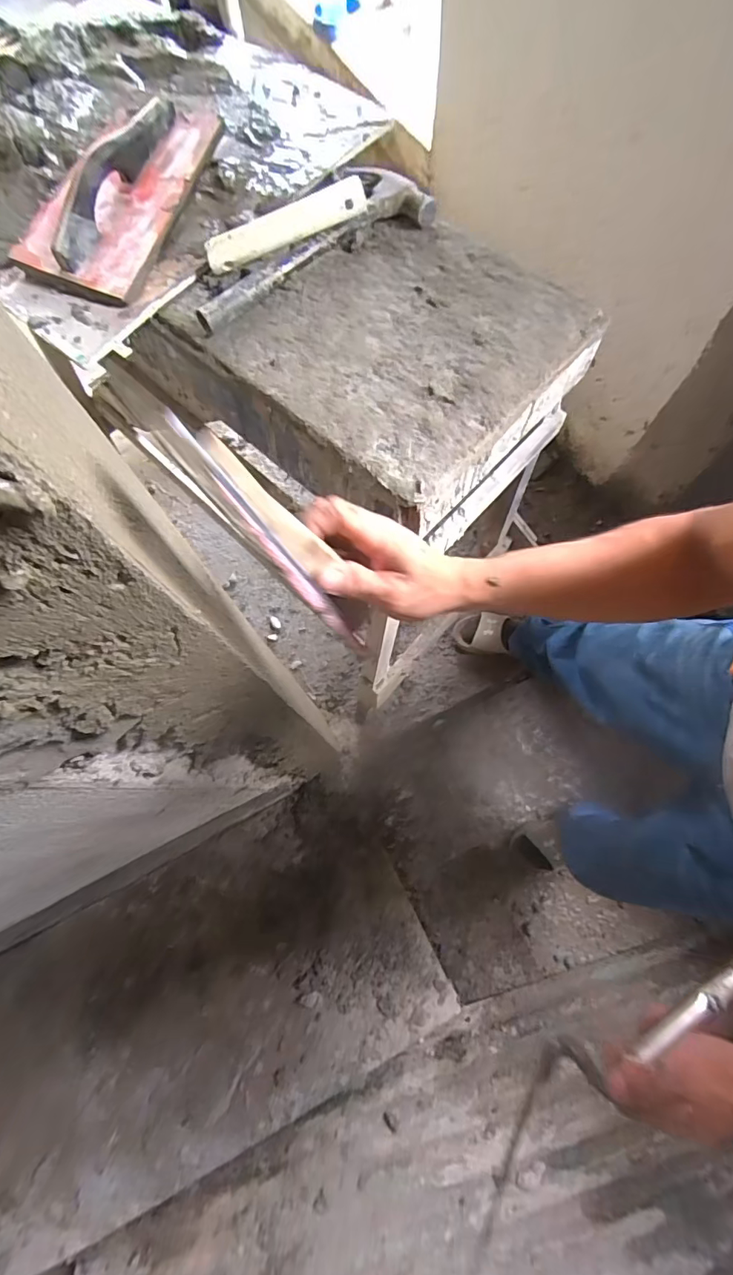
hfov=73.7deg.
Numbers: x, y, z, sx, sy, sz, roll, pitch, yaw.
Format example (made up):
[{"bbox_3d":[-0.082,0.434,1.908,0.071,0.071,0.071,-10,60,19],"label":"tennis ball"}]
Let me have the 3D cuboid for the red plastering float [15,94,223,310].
[{"bbox_3d":[-0.291,-0.544,0.582,0.153,0.067,0.293,21,74,9],"label":"red plastering float"}]

